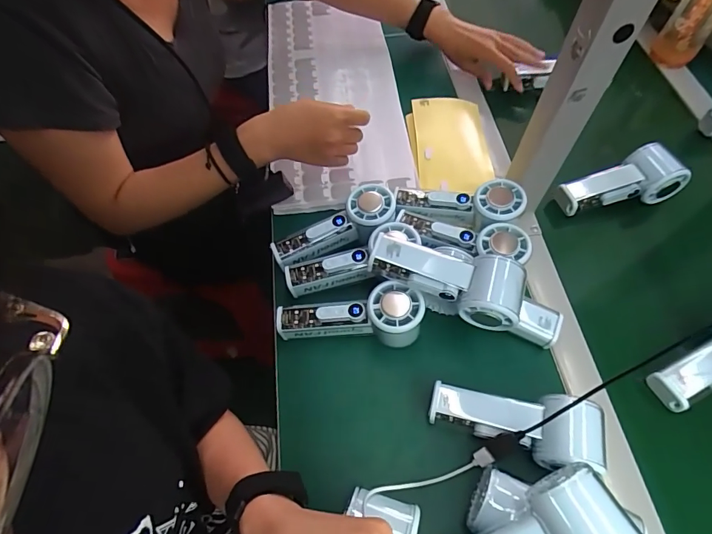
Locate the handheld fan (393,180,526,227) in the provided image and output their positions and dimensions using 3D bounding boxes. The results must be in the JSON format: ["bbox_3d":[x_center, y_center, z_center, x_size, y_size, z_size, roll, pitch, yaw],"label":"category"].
[{"bbox_3d":[0.120,-0.069,0.498,0.144,0.039,0.057,3,58,20],"label":"handheld fan"}]

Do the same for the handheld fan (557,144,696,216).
[{"bbox_3d":[0.337,-0.107,0.546,0.153,0.048,0.056,-15,60,7],"label":"handheld fan"}]

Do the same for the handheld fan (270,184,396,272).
[{"bbox_3d":[-0.022,-0.041,0.489,0.147,0.033,0.060,-28,62,1],"label":"handheld fan"}]

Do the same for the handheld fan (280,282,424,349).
[{"bbox_3d":[-0.004,0.057,0.443,0.149,0.051,0.051,-7,59,12],"label":"handheld fan"}]

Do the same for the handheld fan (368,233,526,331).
[{"bbox_3d":[0.087,0.015,0.420,0.147,0.057,0.055,14,61,8],"label":"handheld fan"}]

